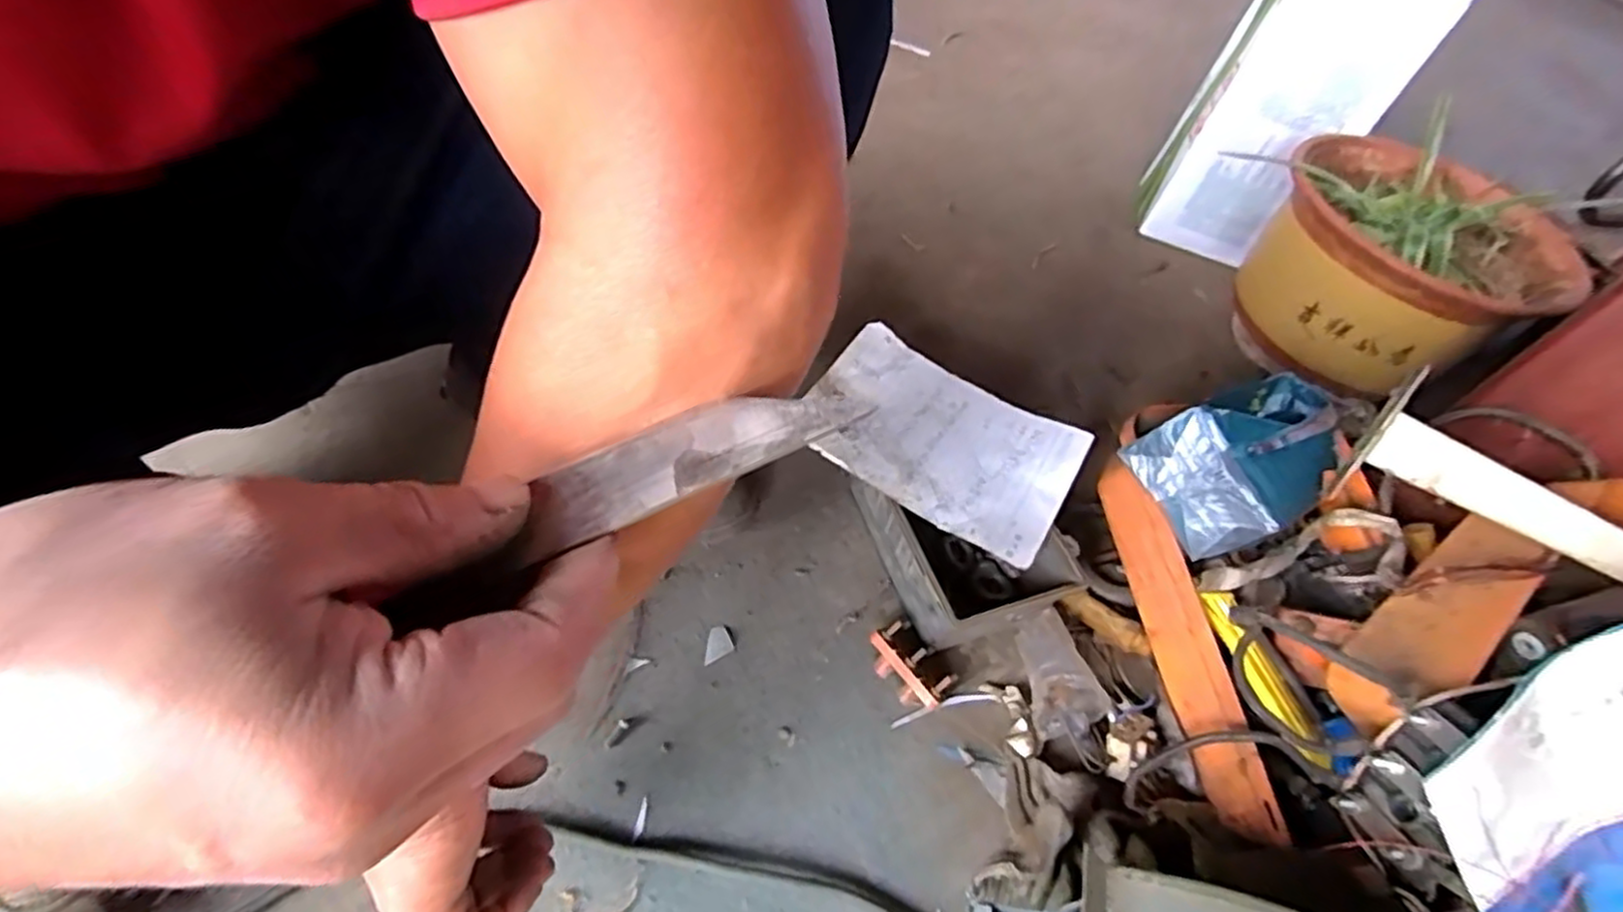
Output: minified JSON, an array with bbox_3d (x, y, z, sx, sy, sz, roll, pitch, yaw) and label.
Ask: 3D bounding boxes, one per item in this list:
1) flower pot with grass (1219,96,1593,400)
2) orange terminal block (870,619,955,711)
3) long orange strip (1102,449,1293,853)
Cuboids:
[{"bbox_3d":[0.601,-0.193,0.791,0.252,0.188,0.285,-14,58,-22],"label":"flower pot with grass"},{"bbox_3d":[0.068,0.153,0.520,0.029,0.037,0.062,-23,62,-27],"label":"orange terminal block"},{"bbox_3d":[0.256,0.126,0.507,0.011,0.069,0.254,-8,68,-12],"label":"long orange strip"}]

